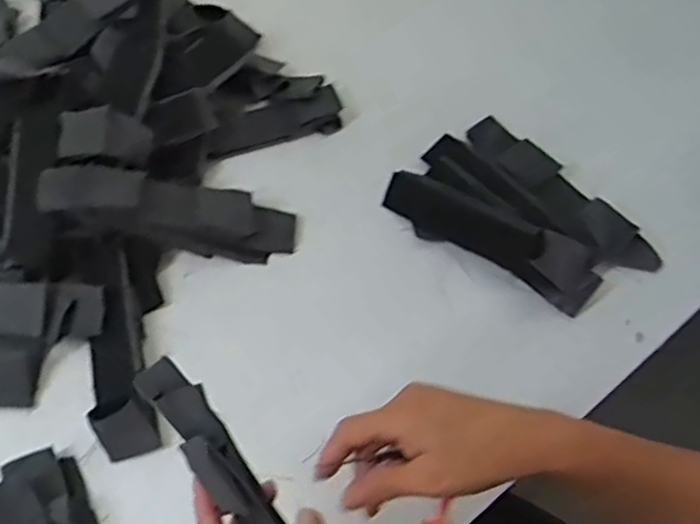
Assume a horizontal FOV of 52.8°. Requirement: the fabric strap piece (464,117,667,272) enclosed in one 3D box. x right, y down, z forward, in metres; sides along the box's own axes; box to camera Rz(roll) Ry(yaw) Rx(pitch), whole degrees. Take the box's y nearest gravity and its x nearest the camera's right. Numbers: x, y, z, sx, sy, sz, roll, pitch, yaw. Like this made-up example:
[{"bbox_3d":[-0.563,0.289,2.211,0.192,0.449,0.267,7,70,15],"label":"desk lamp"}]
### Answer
[{"bbox_3d":[0.194,-0.064,0.666,0.053,0.028,0.214,-34,66,-16],"label":"fabric strap piece"}]

